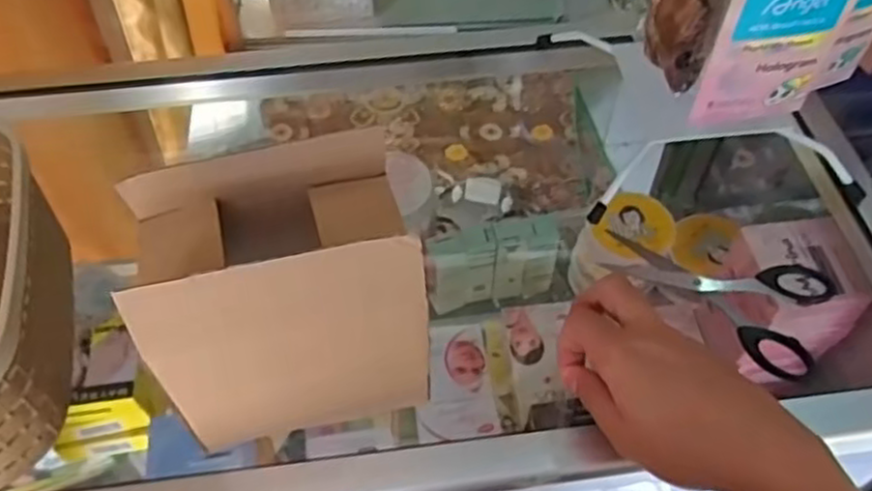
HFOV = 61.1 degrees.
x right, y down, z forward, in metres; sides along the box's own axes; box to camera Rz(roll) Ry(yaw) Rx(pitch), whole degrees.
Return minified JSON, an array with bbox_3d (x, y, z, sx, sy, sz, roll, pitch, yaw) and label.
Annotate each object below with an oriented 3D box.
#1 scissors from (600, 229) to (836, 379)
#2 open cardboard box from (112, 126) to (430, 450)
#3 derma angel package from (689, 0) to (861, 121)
[{"bbox_3d":[0.182,0.030,0.494,0.142,0.018,0.082,23,56,18],"label":"scissors"},{"bbox_3d":[-0.078,0.024,0.390,0.124,0.144,0.091,-11,53,-8],"label":"open cardboard box"},{"bbox_3d":[0.198,-0.127,0.412,0.078,0.139,0.007,-9,51,-6],"label":"derma angel package"}]

